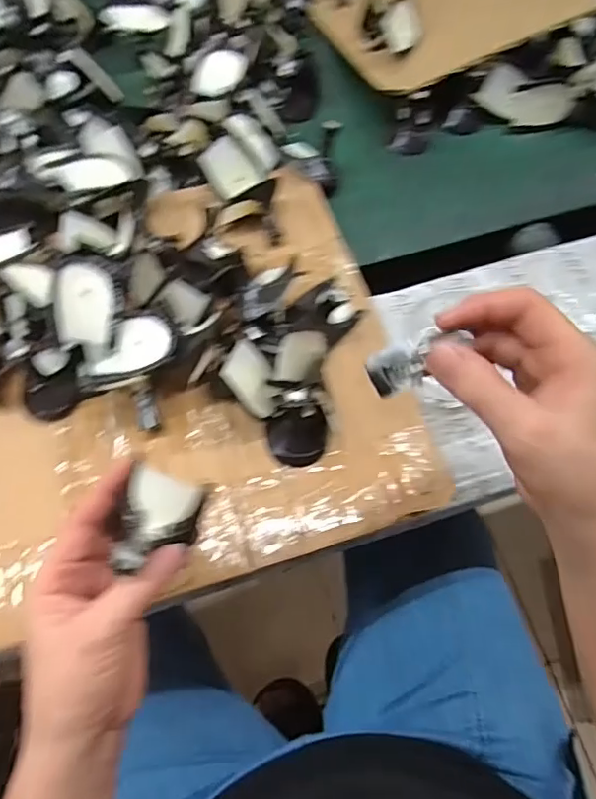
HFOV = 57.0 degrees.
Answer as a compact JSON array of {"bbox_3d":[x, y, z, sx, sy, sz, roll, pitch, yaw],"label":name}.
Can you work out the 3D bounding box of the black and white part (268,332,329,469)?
[{"bbox_3d":[0.004,-0.006,0.413,0.057,0.057,0.101,4,69,0],"label":"black and white part"}]

